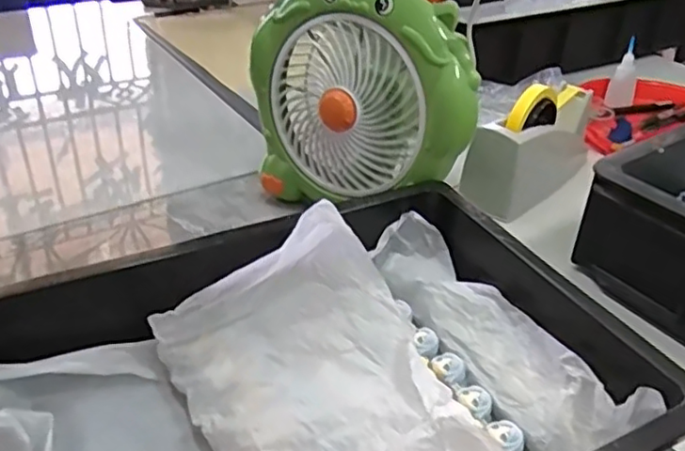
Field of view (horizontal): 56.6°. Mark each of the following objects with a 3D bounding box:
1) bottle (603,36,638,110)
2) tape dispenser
[{"bbox_3d":[0.435,-0.237,0.974,0.042,0.090,0.039,18,37,22],"label":"bottle"},{"bbox_3d":[0.231,-0.105,0.769,0.076,0.116,0.207,29,42,34],"label":"tape dispenser"}]

